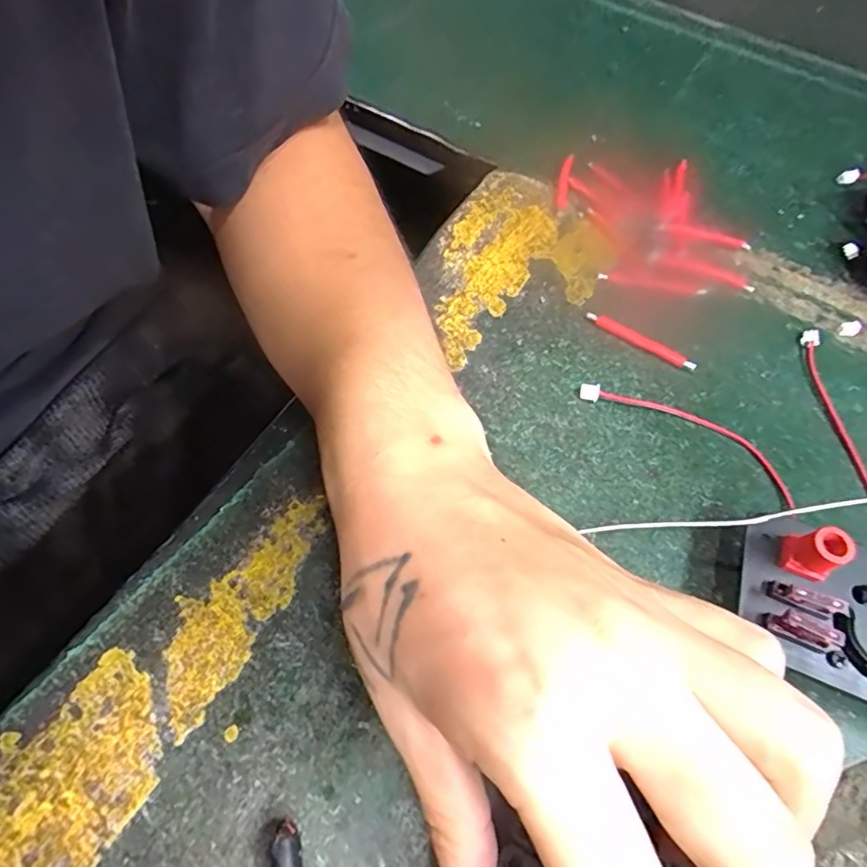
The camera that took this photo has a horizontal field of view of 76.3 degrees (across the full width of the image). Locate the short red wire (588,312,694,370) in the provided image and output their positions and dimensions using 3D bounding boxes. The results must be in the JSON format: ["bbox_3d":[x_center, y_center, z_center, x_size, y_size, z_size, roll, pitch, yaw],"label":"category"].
[{"bbox_3d":[0.108,-0.049,0.287,0.059,0.004,0.007,34,64,14],"label":"short red wire"}]

